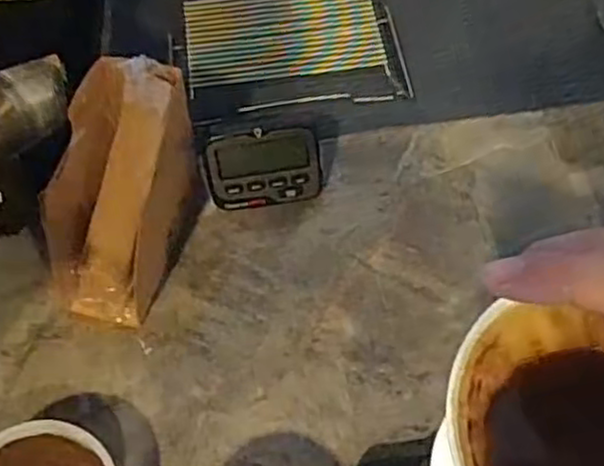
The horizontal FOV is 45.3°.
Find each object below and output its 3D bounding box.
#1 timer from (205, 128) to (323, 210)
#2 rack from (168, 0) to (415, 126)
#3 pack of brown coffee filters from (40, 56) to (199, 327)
[{"bbox_3d":[-0.028,-0.048,0.532,0.080,0.058,0.020,-9,23,-6],"label":"timer"},{"bbox_3d":[-0.008,-0.151,0.595,0.187,0.052,0.108,-11,60,-3],"label":"rack"},{"bbox_3d":[-0.123,-0.025,0.484,0.071,0.129,0.134,15,62,12],"label":"pack of brown coffee filters"}]

